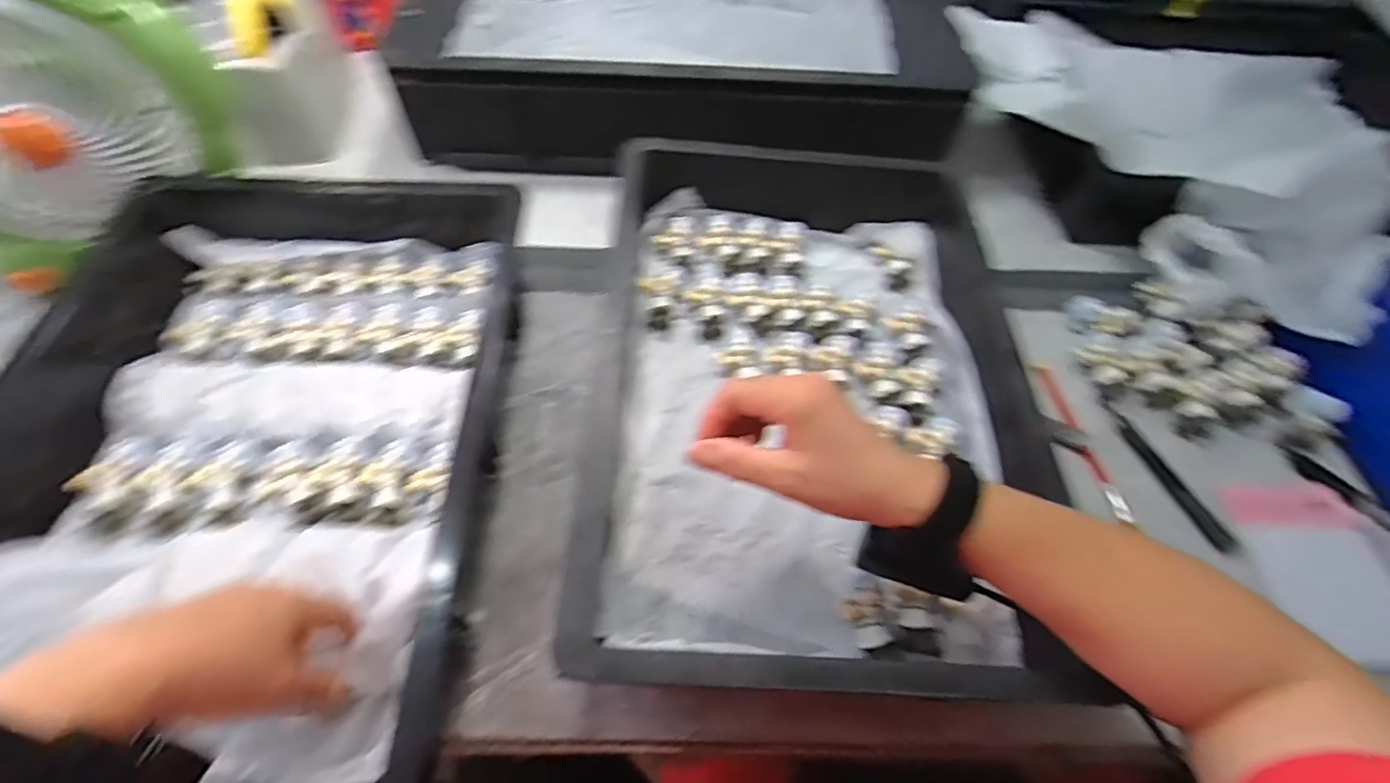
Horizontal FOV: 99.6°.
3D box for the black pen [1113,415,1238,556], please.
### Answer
[{"bbox_3d":[0.377,0.069,0.467,0.017,0.013,0.122,-12,60,-11],"label":"black pen"}]

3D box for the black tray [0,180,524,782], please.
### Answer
[{"bbox_3d":[-0.297,0.013,0.414,0.322,0.097,0.461,1,58,-4],"label":"black tray"}]

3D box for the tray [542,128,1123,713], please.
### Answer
[{"bbox_3d":[0.085,-0.017,0.460,0.300,0.102,0.448,3,58,-2],"label":"tray"}]

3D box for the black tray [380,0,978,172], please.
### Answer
[{"bbox_3d":[-0.014,-0.415,0.661,0.559,0.093,0.408,2,58,-3],"label":"black tray"}]

